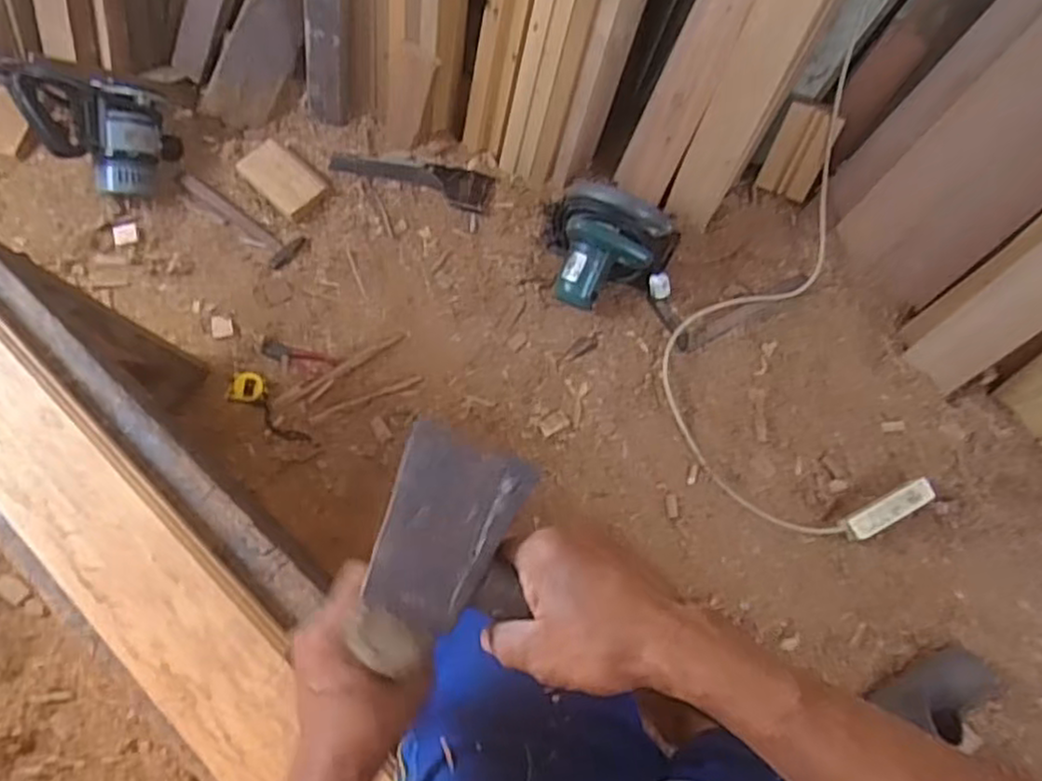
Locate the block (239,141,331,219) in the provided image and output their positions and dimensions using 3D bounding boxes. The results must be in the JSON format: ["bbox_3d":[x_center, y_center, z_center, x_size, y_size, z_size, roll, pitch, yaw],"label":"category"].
[{"bbox_3d":[-0.479,-0.426,1.458,0.173,0.021,0.101,42,76,13],"label":"block"}]

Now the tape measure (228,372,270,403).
[{"bbox_3d":[-0.494,-0.004,1.325,0.063,0.026,0.057,5,71,2],"label":"tape measure"}]

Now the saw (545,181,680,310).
[{"bbox_3d":[0.165,-0.253,1.311,0.240,0.166,0.198,7,71,2],"label":"saw"}]

